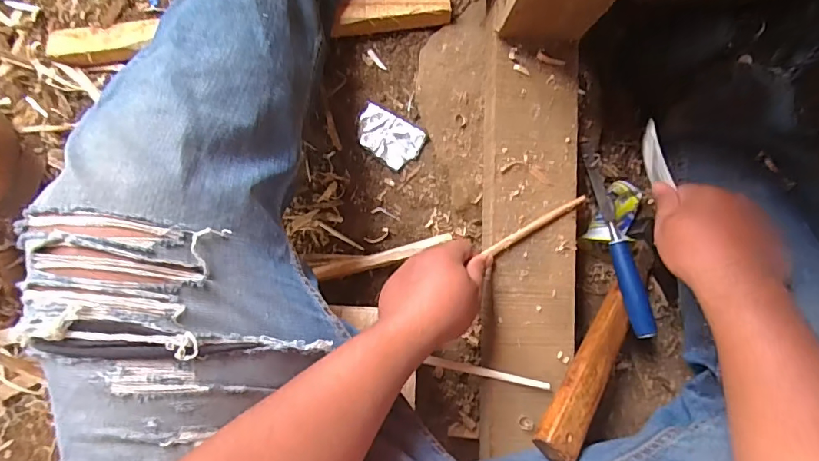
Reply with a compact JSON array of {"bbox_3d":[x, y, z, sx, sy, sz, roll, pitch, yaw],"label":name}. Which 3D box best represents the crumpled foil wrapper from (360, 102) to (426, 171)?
[{"bbox_3d":[-0.028,-0.119,0.602,0.084,0.009,0.058,29,87,-2],"label":"crumpled foil wrapper"}]

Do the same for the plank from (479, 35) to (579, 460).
[{"bbox_3d":[0.129,0.016,0.504,0.097,0.021,0.430,1,88,-2],"label":"plank"}]

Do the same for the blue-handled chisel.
[{"bbox_3d":[0.237,0.022,0.528,0.021,0.018,0.195,-11,75,-2],"label":"blue-handled chisel"}]

